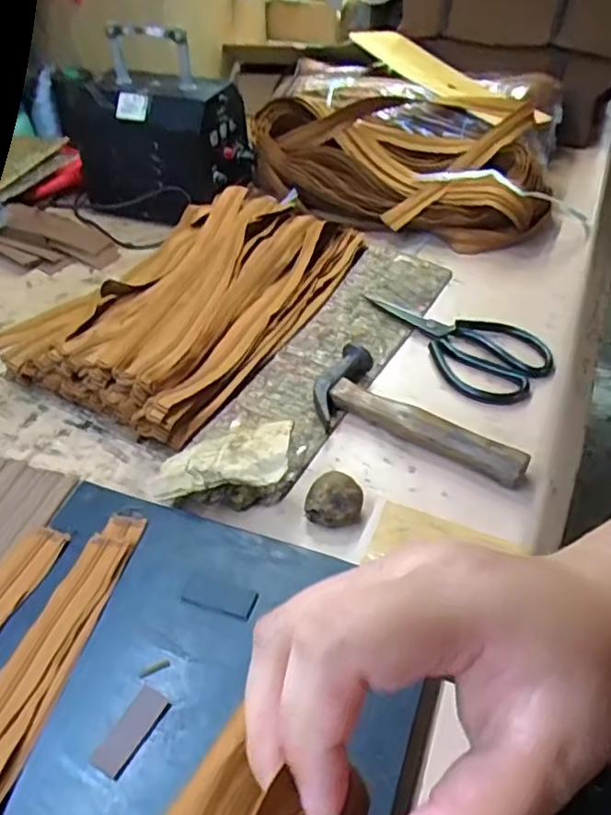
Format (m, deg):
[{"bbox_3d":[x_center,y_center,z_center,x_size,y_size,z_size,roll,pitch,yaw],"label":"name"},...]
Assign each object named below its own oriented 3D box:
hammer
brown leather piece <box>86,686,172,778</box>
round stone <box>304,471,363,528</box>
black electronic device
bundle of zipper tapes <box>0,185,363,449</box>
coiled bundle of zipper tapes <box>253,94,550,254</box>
[{"bbox_3d":[0.103,0.006,0.557,0.192,0.030,0.084,20,49,21],"label":"hammer"},{"bbox_3d":[-0.104,0.193,0.372,0.022,0.004,0.049,22,49,22],"label":"brown leather piece"},{"bbox_3d":[0.024,0.075,0.493,0.041,0.031,0.039,-1,45,1],"label":"round stone"},{"bbox_3d":[-0.186,-0.366,0.808,0.203,0.190,0.156,17,48,18],"label":"black electronic device"},{"bbox_3d":[-0.128,-0.138,0.693,0.271,0.051,0.389,22,50,23],"label":"bundle of zipper tapes"},{"bbox_3d":[0.124,-0.313,0.817,0.380,0.109,0.168,16,47,17],"label":"coiled bundle of zipper tapes"}]

